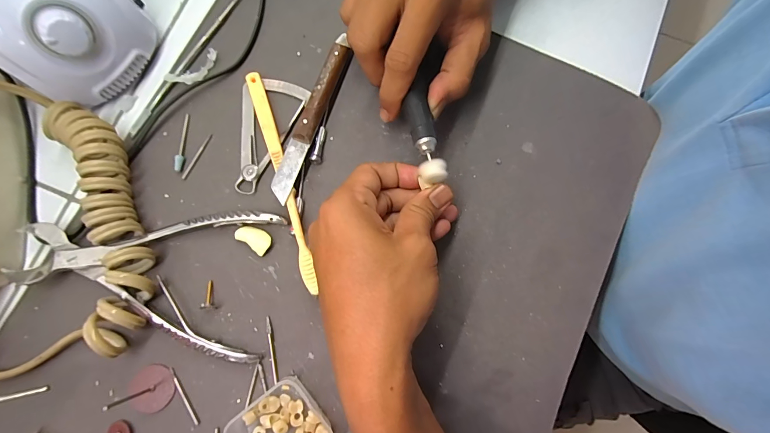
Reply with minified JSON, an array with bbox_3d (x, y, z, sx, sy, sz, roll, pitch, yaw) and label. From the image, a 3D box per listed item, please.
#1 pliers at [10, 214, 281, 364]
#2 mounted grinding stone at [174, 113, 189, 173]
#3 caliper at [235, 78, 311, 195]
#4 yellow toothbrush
[{"bbox_3d":[-0.174,0.034,0.251,0.181,0.024,0.107,11,80,1],"label":"pliers"},{"bbox_3d":[-0.165,-0.060,0.279,0.007,0.006,0.049,0,80,-1],"label":"mounted grinding stone"},{"bbox_3d":[-0.091,-0.067,0.281,0.054,0.004,0.097,0,80,-1],"label":"caliper"},{"bbox_3d":[-0.079,-0.032,0.266,0.012,0.017,0.183,-19,81,-4],"label":"yellow toothbrush"}]

